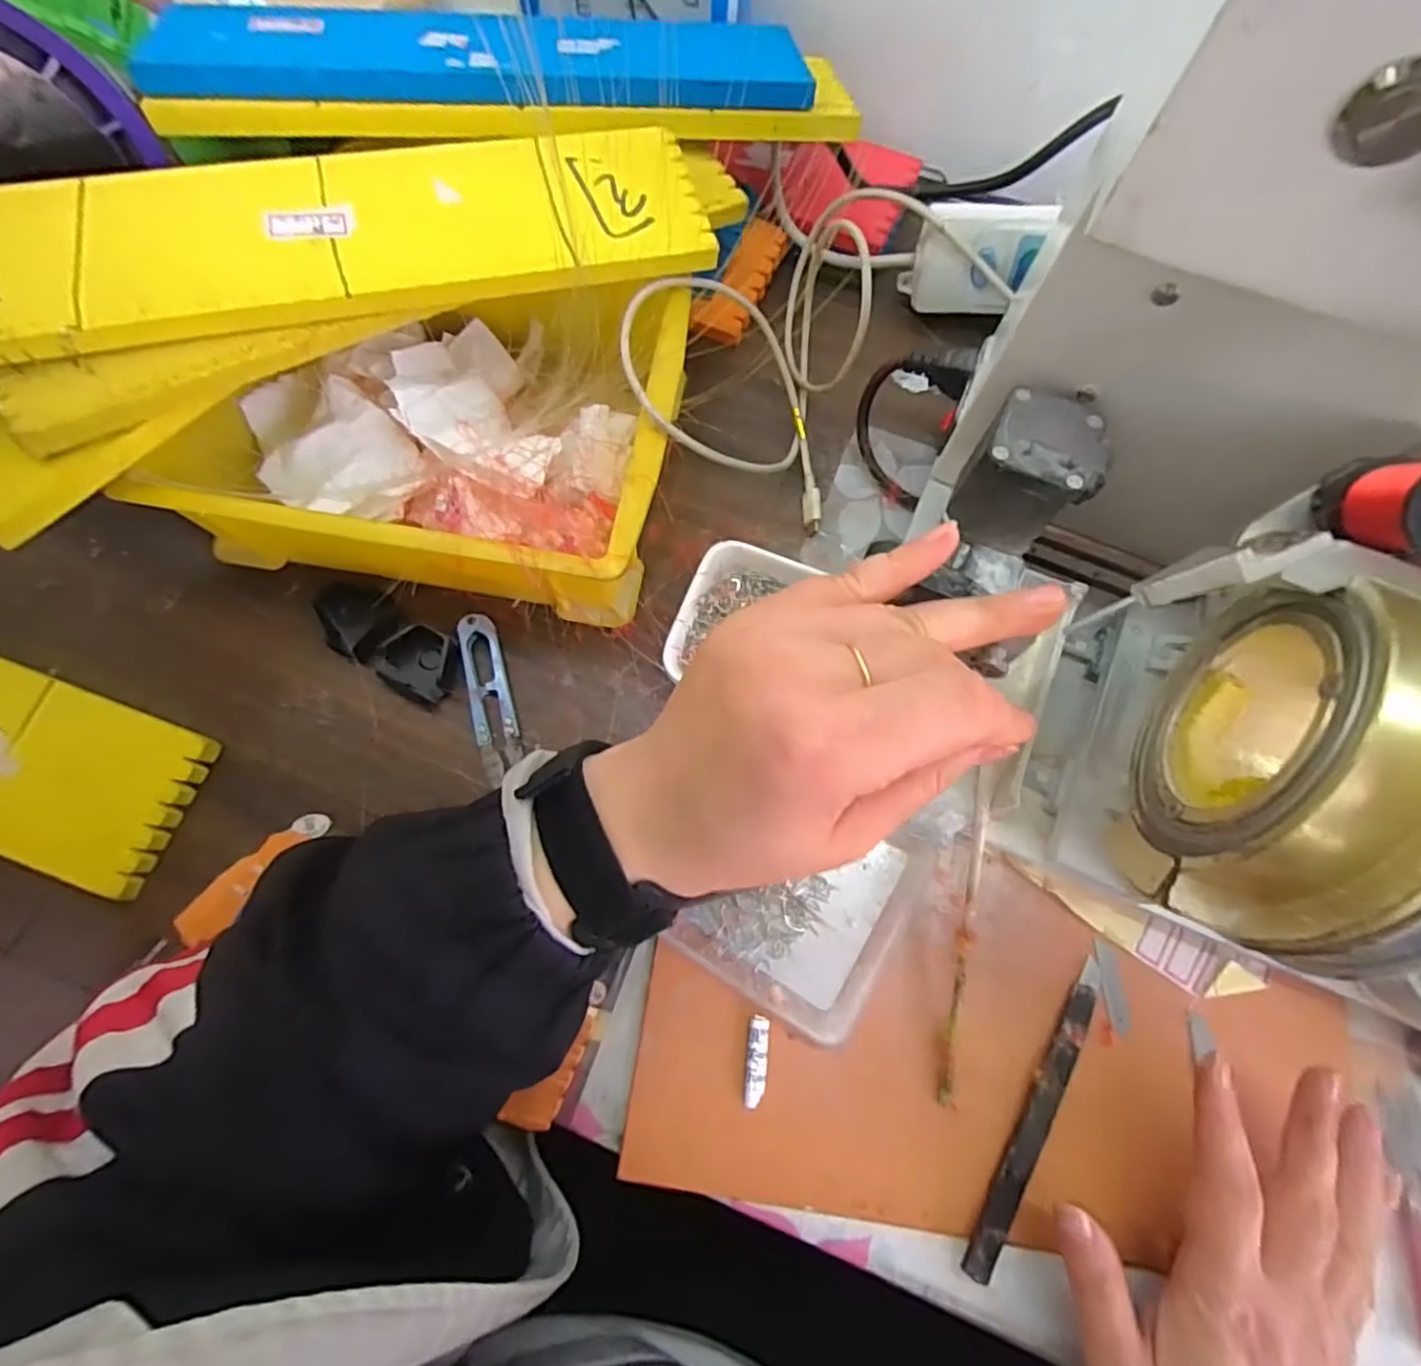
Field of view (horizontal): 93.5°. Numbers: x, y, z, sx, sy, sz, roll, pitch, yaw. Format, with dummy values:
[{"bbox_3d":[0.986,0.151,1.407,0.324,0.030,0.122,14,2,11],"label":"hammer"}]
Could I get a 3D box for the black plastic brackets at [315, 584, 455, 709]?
[{"bbox_3d":[-0.170,-0.022,0.350,0.082,0.017,0.036,31,77,8],"label":"black plastic brackets"}]

